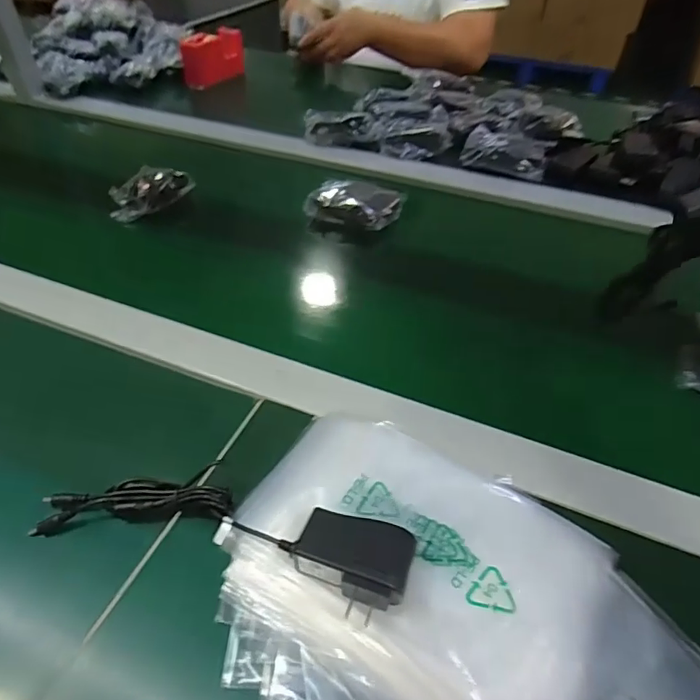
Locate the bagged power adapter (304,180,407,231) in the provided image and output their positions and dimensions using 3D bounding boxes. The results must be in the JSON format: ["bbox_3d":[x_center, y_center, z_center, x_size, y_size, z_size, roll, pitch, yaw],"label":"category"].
[{"bbox_3d":[0.005,-0.192,0.686,0.123,0.038,0.047,13,47,12],"label":"bagged power adapter"}]

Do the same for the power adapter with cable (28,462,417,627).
[{"bbox_3d":[-0.090,0.124,0.373,0.268,0.053,0.075,12,46,12],"label":"power adapter with cable"}]

